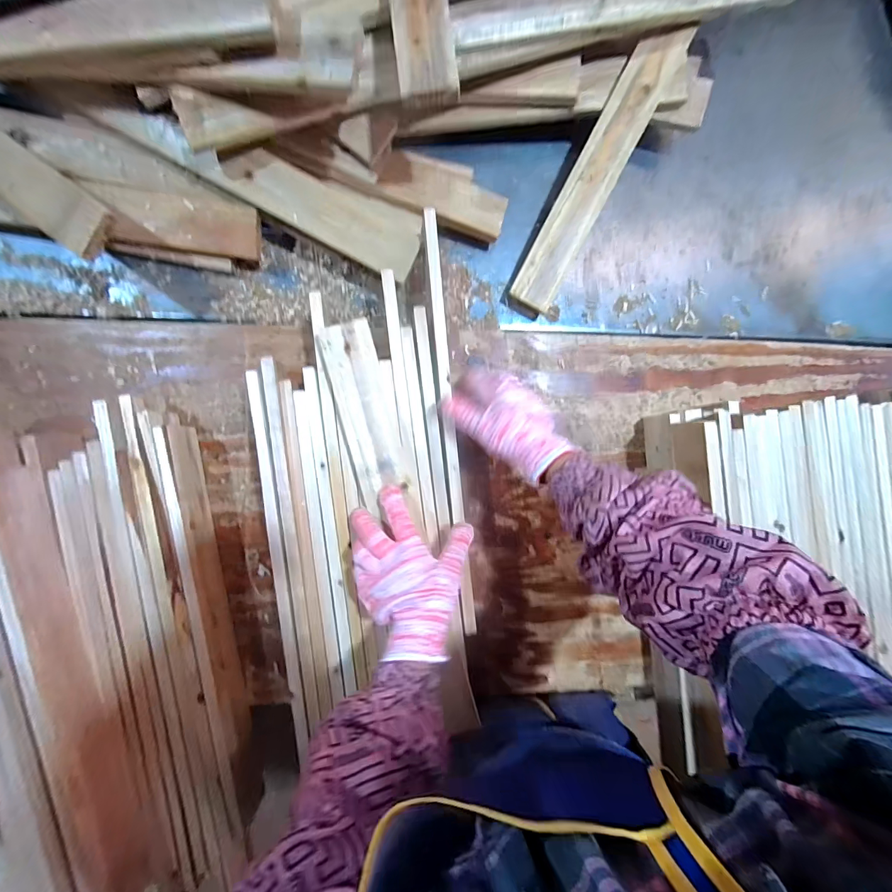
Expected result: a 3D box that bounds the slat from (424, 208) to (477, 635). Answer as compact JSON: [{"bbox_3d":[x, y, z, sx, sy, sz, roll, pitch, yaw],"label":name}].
[{"bbox_3d":[0.005,-0.029,0.477,0.017,0.034,0.517,-6,91,-6],"label":"slat"}]

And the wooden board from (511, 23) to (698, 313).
[{"bbox_3d":[0.206,-0.371,0.525,0.063,0.012,0.388,27,96,-2],"label":"wooden board"}]

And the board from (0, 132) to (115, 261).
[{"bbox_3d":[-0.513,-0.324,0.446,0.330,0.015,0.062,36,91,8],"label":"board"}]

